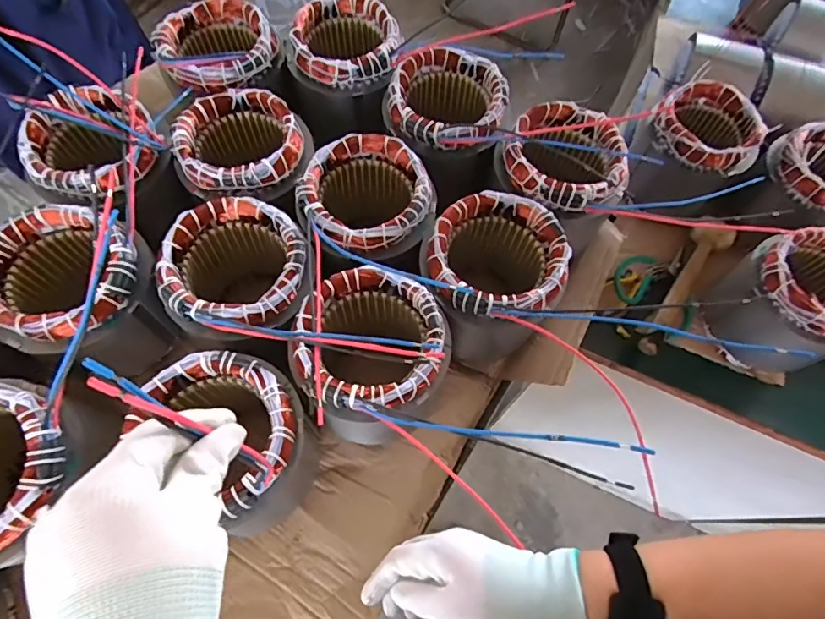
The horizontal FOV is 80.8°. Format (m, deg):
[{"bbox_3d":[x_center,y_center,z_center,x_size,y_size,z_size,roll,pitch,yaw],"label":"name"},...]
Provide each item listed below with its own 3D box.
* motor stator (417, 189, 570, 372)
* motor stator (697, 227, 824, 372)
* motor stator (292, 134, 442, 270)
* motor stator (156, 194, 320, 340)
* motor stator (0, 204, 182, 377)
[{"bbox_3d":[0.083,-0.028,0.559,0.138,0.162,0.141,1,66,-3],"label":"motor stator"},{"bbox_3d":[0.500,-0.010,0.644,0.133,0.156,0.143,1,66,-3],"label":"motor stator"},{"bbox_3d":[-0.053,-0.102,0.582,0.141,0.150,0.144,1,66,-3],"label":"motor stator"},{"bbox_3d":[-0.180,-0.021,0.543,0.135,0.160,0.135,1,66,-3],"label":"motor stator"},{"bbox_3d":[-0.339,-0.005,0.524,0.154,0.158,0.152,1,66,-3],"label":"motor stator"}]

